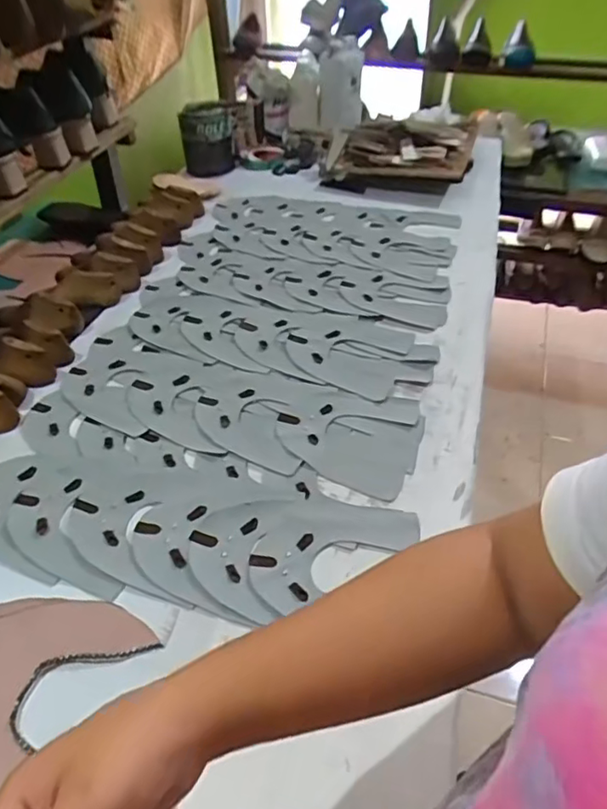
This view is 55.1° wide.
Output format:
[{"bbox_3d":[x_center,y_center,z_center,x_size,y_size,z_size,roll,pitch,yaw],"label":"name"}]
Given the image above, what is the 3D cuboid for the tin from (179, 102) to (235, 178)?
[{"bbox_3d":[-0.205,-0.588,1.264,0.122,0.135,0.120,-8,44,-7],"label":"tin"}]

